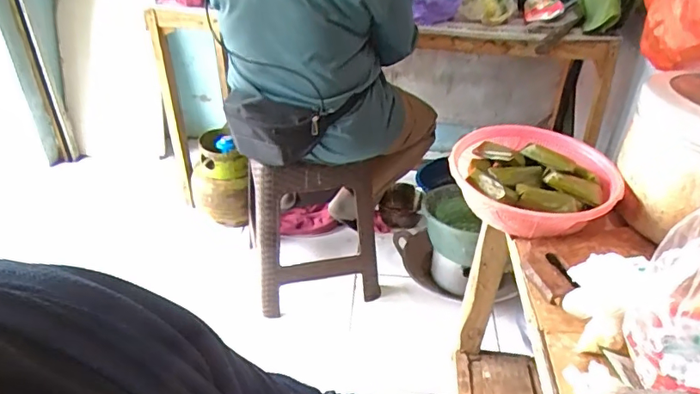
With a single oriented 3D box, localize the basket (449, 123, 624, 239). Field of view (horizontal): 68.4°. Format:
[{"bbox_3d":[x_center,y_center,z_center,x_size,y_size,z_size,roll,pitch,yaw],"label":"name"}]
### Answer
[{"bbox_3d":[0.281,-0.026,0.795,0.240,0.072,0.233,22,40,27],"label":"basket"}]

